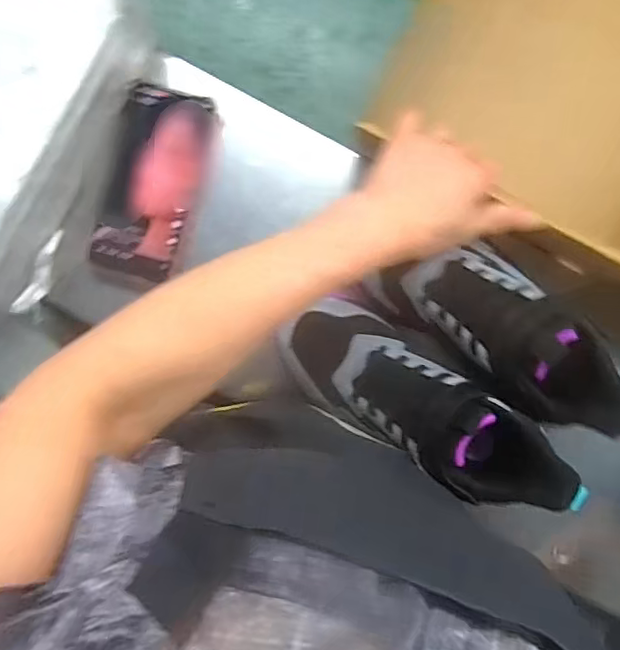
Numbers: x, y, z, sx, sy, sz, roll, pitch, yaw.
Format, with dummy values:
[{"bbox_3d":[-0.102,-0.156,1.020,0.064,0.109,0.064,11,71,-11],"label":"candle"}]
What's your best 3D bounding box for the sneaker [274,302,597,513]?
[{"bbox_3d":[0.079,0.058,0.425,0.227,0.090,0.080,32,93,4],"label":"sneaker"}]

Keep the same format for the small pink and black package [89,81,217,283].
[{"bbox_3d":[-0.134,-0.120,0.496,0.085,0.023,0.154,17,92,4],"label":"small pink and black package"}]

